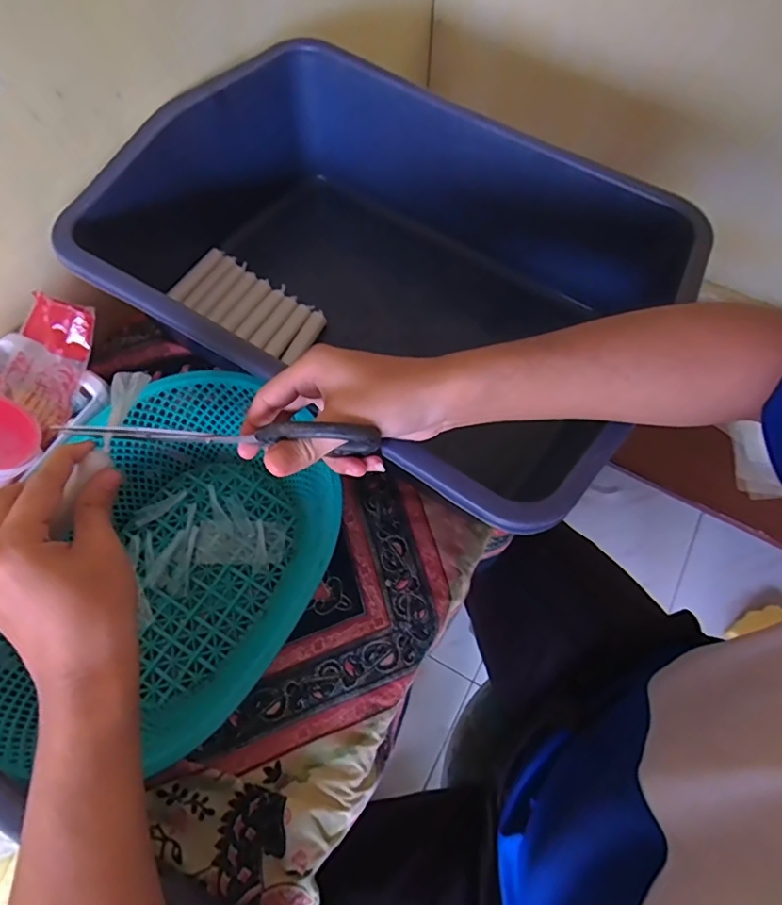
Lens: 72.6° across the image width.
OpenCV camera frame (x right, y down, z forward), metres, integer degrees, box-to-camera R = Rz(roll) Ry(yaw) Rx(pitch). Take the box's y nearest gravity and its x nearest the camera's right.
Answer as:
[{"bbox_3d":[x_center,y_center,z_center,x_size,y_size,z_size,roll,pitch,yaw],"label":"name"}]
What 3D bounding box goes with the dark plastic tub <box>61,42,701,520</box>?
[{"bbox_3d":[-0.009,-0.156,0.550,0.490,0.206,0.358,33,70,13],"label":"dark plastic tub"}]

